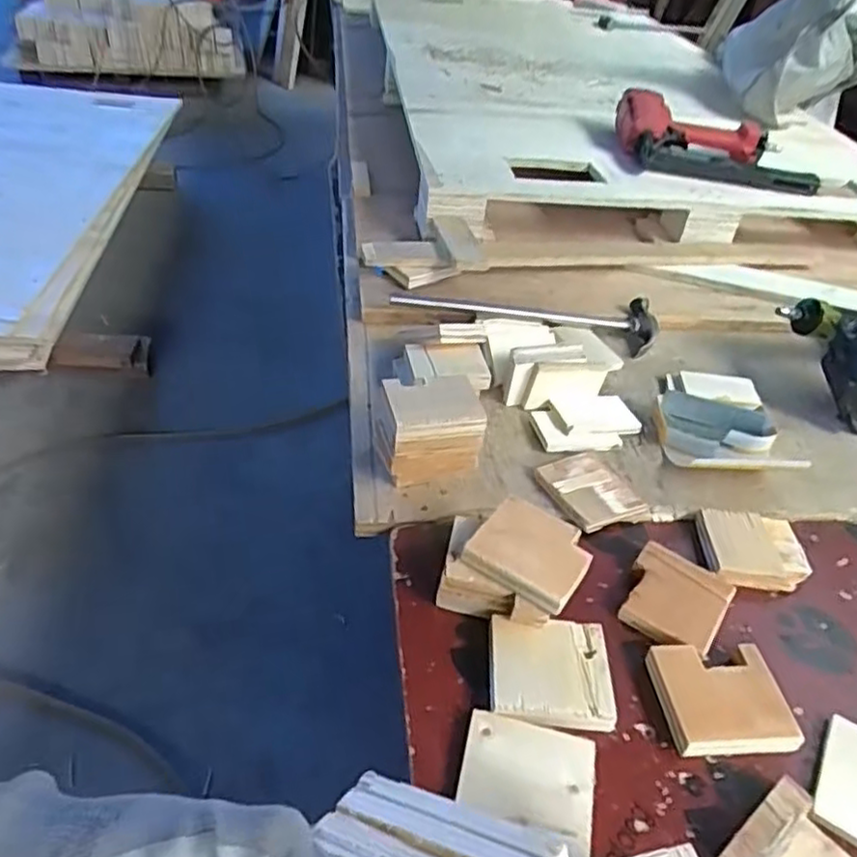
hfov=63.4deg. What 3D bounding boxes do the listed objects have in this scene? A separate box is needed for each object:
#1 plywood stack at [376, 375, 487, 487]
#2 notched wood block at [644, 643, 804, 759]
[{"bbox_3d":[-0.004,-0.004,0.727,0.102,0.088,0.090,-6,39,-12],"label":"plywood stack"},{"bbox_3d":[0.229,0.211,0.544,0.094,0.021,0.082,0,39,-4],"label":"notched wood block"}]

